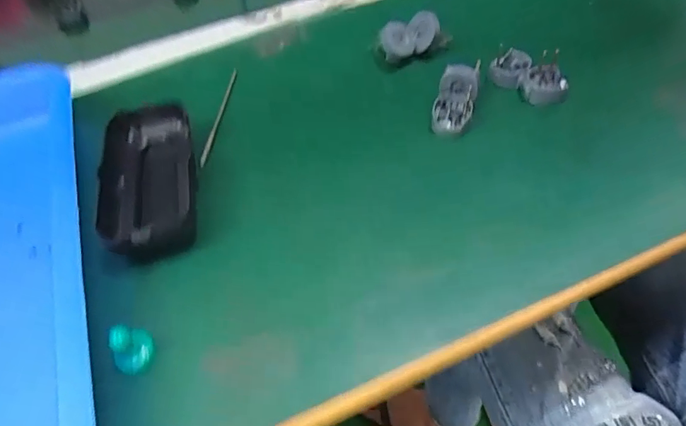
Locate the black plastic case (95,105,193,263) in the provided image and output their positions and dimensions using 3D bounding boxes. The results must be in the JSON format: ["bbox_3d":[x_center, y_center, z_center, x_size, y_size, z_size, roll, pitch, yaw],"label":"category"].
[{"bbox_3d":[-0.116,-0.020,0.282,0.050,0.024,0.113,-16,51,-7],"label":"black plastic case"}]

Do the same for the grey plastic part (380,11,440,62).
[{"bbox_3d":[0.049,-0.130,0.343,0.046,0.022,0.016,-18,51,-9],"label":"grey plastic part"}]

